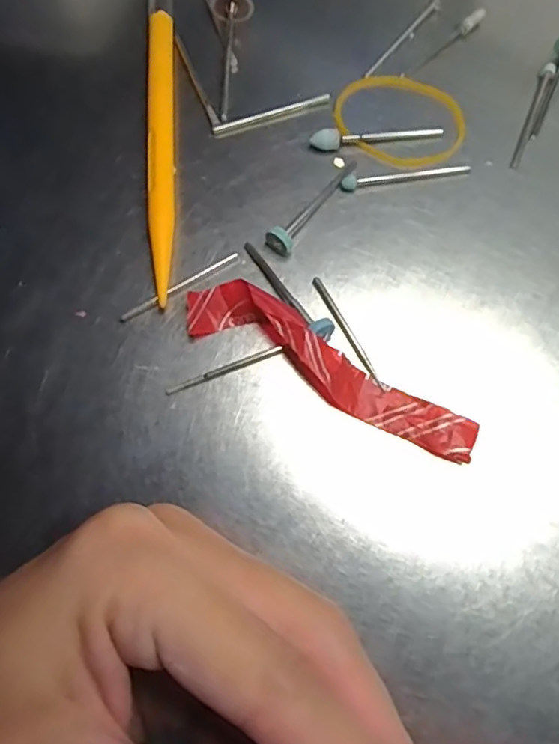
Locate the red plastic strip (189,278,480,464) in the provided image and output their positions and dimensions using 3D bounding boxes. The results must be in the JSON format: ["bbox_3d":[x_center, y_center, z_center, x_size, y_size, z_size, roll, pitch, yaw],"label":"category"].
[{"bbox_3d":[0.015,-0.002,0.177,0.096,0.014,0.020,27,77,8],"label":"red plastic strip"}]

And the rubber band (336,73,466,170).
[{"bbox_3d":[0.043,-0.091,0.206,0.046,0.004,0.035,29,77,9],"label":"rubber band"}]

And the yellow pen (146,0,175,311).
[{"bbox_3d":[-0.042,-0.087,0.205,0.008,0.008,0.134,-3,74,0],"label":"yellow pen"}]

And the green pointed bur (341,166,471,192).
[{"bbox_3d":[0.044,-0.068,0.200,0.044,0.004,0.005,-8,74,-1],"label":"green pointed bur"}]

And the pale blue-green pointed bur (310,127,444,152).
[{"bbox_3d":[0.034,-0.083,0.203,0.047,0.007,0.006,-9,74,-1],"label":"pale blue-green pointed bur"}]

